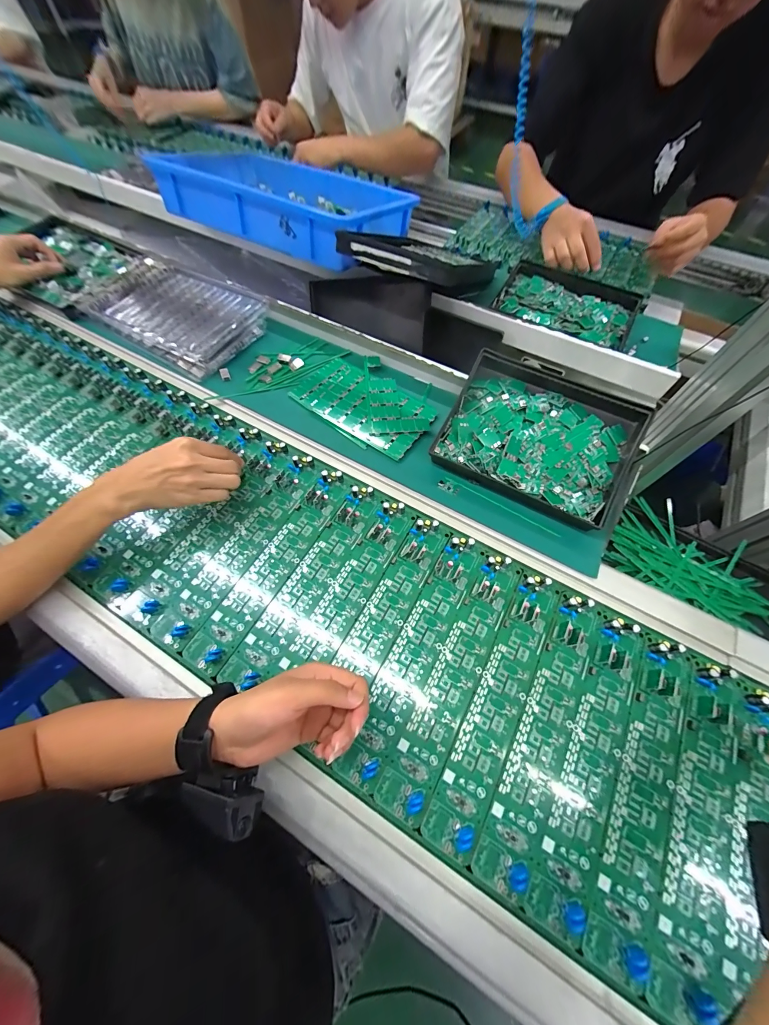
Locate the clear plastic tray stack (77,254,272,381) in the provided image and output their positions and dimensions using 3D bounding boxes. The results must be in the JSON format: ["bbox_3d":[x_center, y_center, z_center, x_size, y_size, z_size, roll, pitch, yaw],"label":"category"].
[{"bbox_3d":[-0.355,-0.337,0.573,0.294,0.045,0.166,29,66,14],"label":"clear plastic tray stack"}]

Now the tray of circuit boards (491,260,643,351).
[{"bbox_3d":[0.318,-0.359,0.602,0.227,0.038,0.199,22,64,10],"label":"tray of circuit boards"}]

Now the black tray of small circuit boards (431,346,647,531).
[{"bbox_3d":[0.205,-0.103,0.445,0.236,0.045,0.181,26,78,10],"label":"black tray of small circuit boards"}]

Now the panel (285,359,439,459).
[{"bbox_3d":[-0.032,-0.163,0.509,0.205,0.016,0.103,33,67,15],"label":"panel"}]

